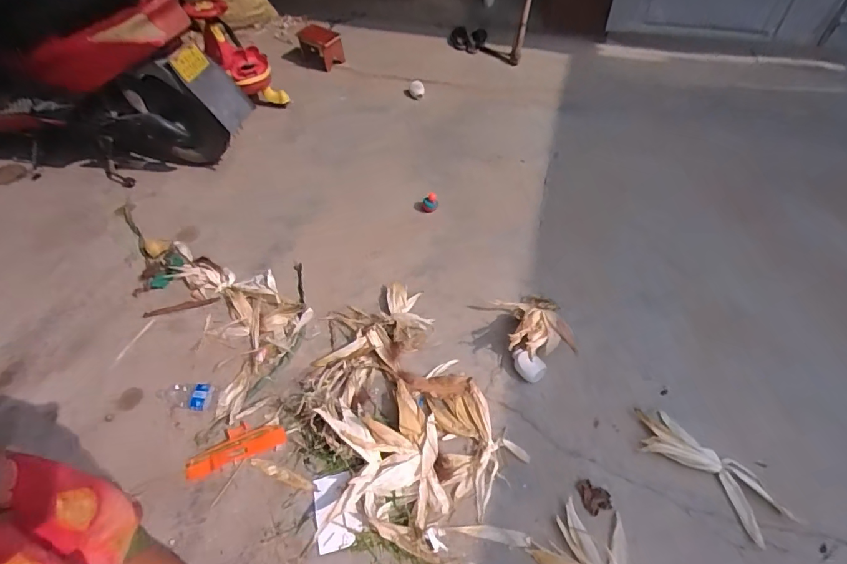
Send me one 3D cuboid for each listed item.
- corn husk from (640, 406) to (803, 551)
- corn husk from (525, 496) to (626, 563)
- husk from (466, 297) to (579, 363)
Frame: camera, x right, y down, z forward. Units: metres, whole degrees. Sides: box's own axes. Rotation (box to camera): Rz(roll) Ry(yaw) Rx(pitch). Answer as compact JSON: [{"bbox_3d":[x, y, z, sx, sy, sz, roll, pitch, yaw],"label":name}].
[{"bbox_3d":[0.778,0.513,1.277,0.435,0.055,0.167,35,57,24],"label":"corn husk"},{"bbox_3d":[0.398,0.652,1.150,0.226,0.040,0.192,17,52,13],"label":"corn husk"},{"bbox_3d":[0.359,0.129,1.531,0.263,0.117,0.271,-14,53,-11],"label":"husk"}]

